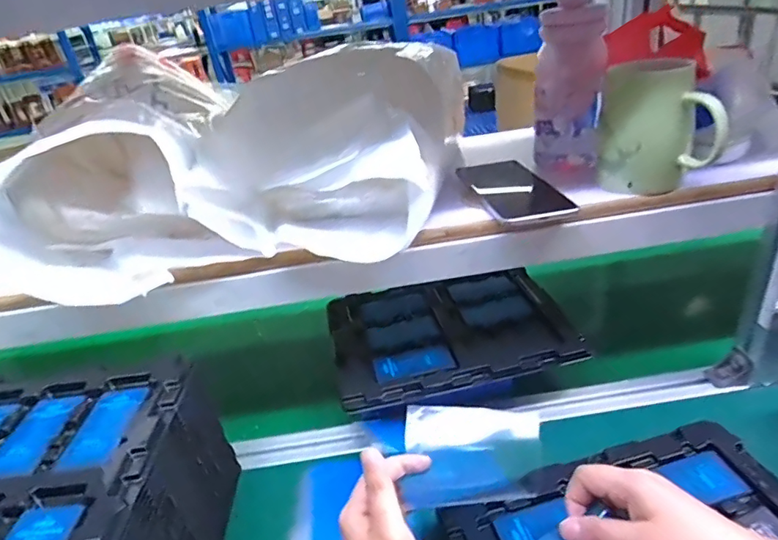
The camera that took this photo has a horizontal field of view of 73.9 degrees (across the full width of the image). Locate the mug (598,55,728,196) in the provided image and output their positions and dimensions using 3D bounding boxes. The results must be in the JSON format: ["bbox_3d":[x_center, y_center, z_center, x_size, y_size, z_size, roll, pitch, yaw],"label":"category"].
[{"bbox_3d":[0.257,-0.137,0.499,0.098,0.113,0.092,6,32,22],"label":"mug"}]

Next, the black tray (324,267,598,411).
[{"bbox_3d":[0.071,0.073,0.634,0.278,0.028,0.210,-10,30,-4],"label":"black tray"}]

